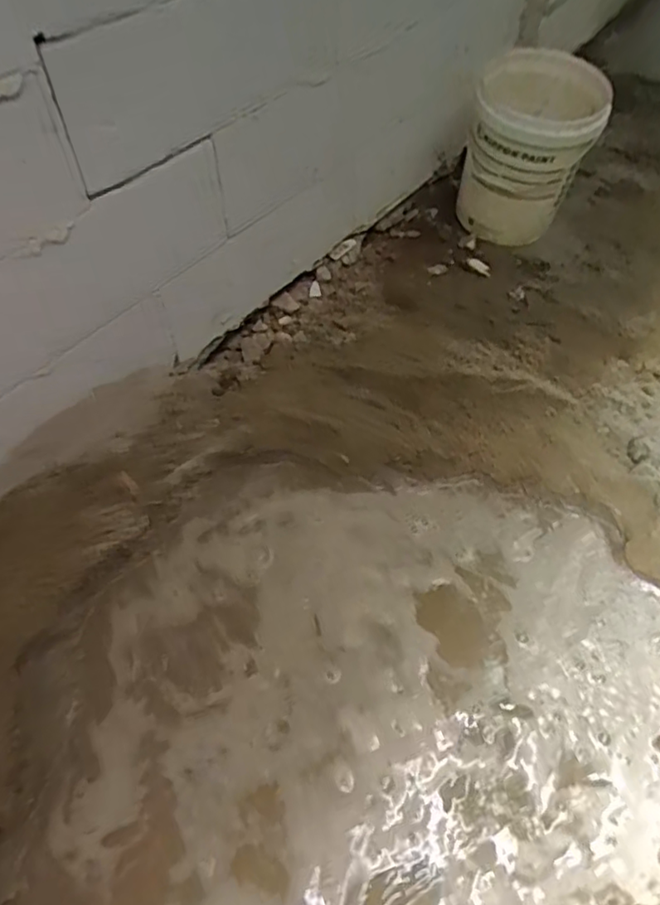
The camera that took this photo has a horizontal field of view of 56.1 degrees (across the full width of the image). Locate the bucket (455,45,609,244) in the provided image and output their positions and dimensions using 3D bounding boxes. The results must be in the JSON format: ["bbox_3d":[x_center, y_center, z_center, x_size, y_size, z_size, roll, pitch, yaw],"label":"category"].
[{"bbox_3d":[0.499,-0.749,1.554,0.304,0.390,0.323,11,54,9],"label":"bucket"}]

